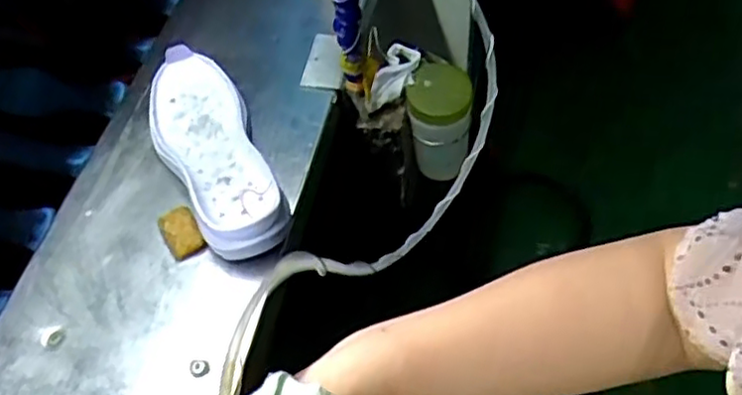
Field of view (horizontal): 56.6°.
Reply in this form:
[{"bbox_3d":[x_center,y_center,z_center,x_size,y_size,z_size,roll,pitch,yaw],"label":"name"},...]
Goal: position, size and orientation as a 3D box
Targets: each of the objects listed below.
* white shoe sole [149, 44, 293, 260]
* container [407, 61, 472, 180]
[{"bbox_3d":[-0.161,-0.048,0.701,0.099,0.044,0.269,-22,54,-12],"label":"white shoe sole"},{"bbox_3d":[0.087,-0.092,0.866,0.074,0.153,0.073,6,53,9],"label":"container"}]

